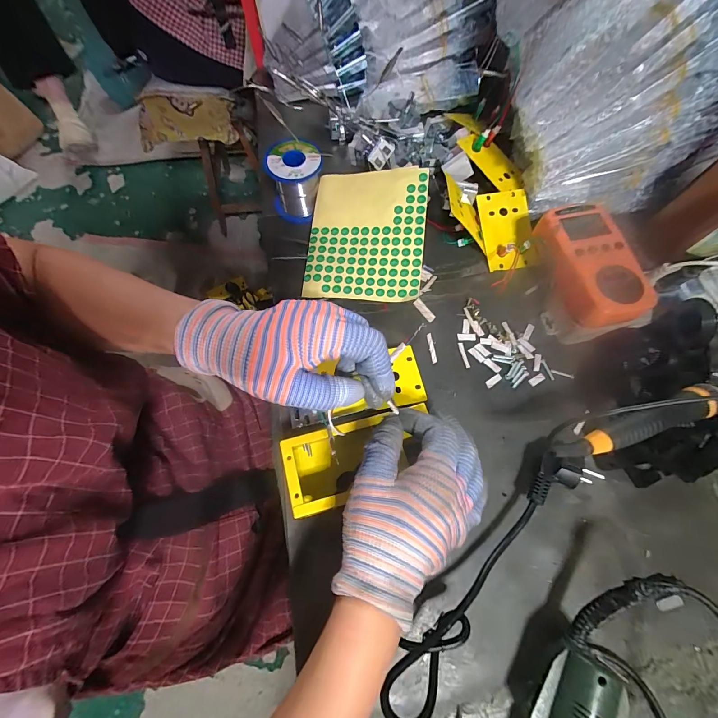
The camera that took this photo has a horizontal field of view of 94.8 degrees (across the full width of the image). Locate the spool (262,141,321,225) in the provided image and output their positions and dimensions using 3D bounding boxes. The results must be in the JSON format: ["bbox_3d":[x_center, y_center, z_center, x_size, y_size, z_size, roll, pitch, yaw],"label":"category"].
[{"bbox_3d":[-0.075,-0.213,0.396,0.064,0.064,0.067,0,70,-1],"label":"spool"}]

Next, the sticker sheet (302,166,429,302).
[{"bbox_3d":[0.007,-0.141,0.373,0.130,0.010,0.152,4,81,12],"label":"sticker sheet"}]

